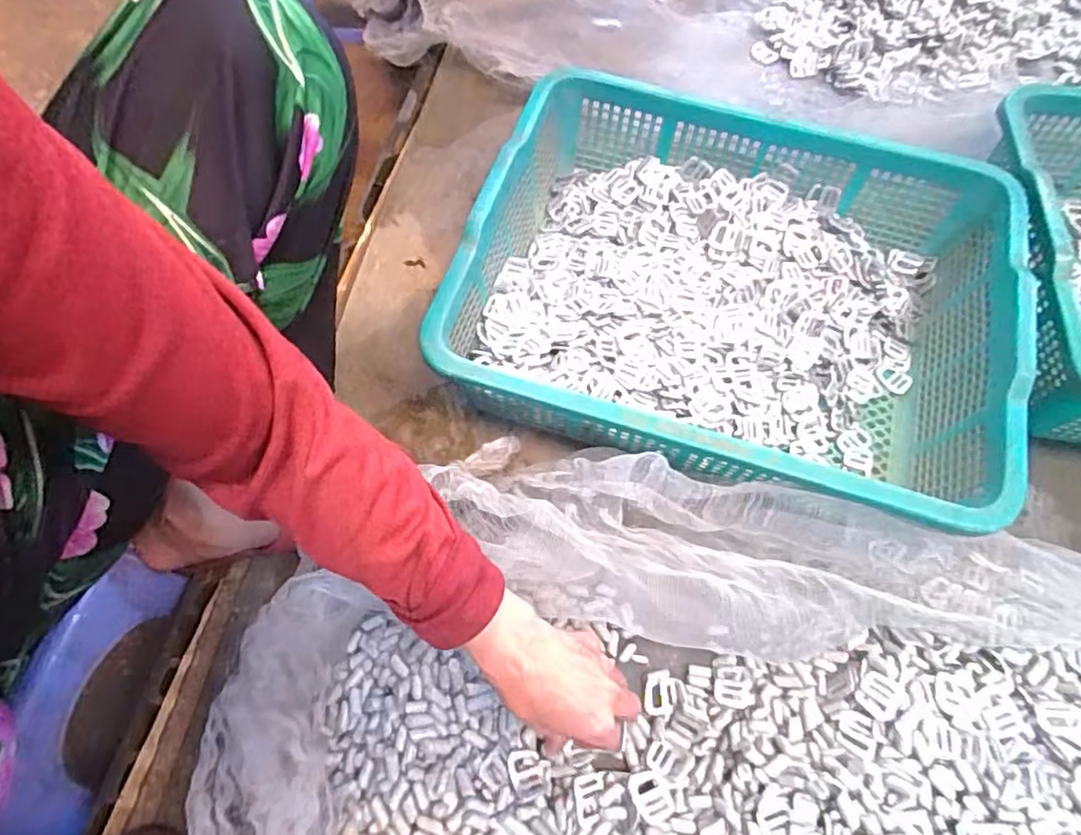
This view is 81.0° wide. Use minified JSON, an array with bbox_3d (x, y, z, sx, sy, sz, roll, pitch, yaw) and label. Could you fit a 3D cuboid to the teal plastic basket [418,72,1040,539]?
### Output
[{"bbox_3d":[0.180,-0.115,0.591,0.471,0.118,0.382,18,65,9],"label":"teal plastic basket"}]

